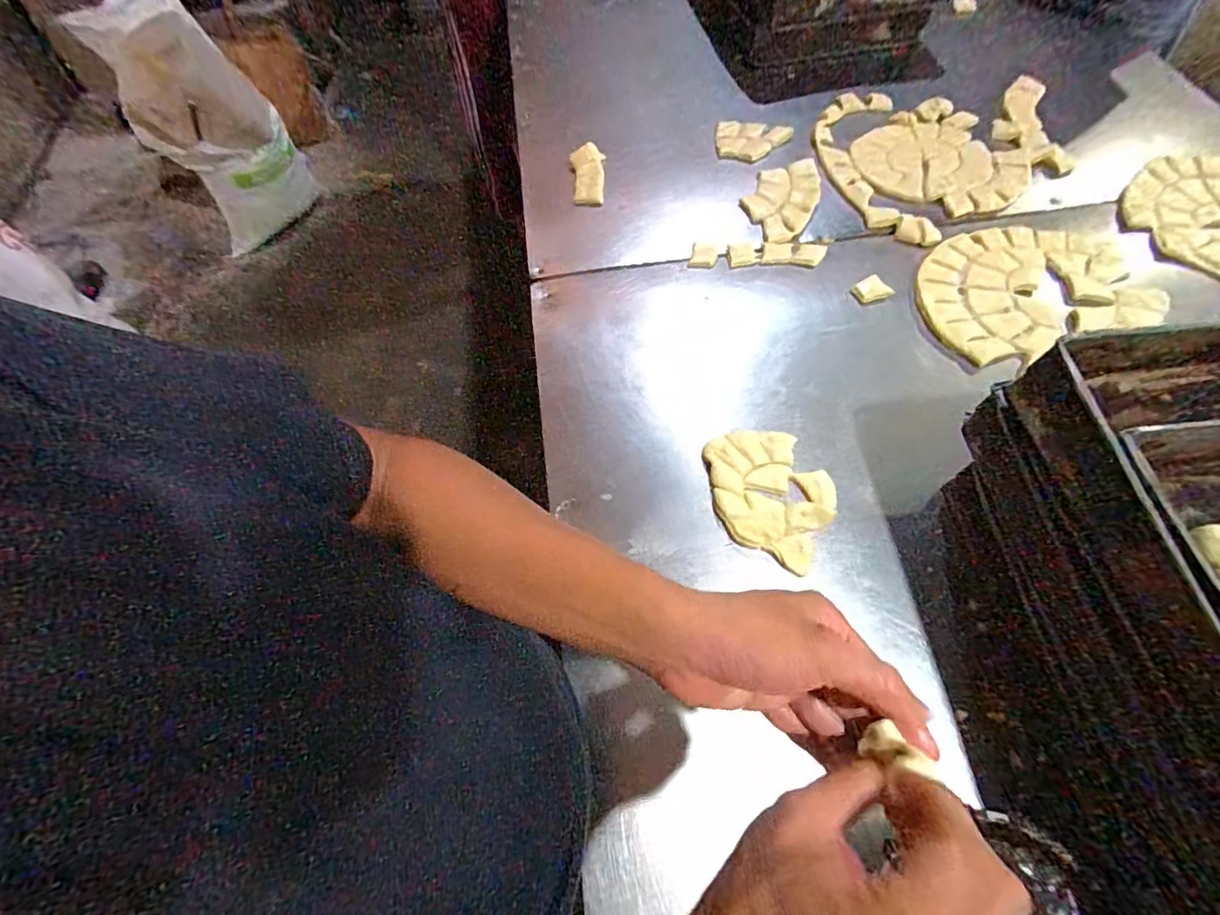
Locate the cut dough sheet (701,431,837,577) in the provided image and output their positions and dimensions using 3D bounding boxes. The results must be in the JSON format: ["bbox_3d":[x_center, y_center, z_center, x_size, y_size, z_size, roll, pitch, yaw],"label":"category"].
[{"bbox_3d":[0.186,0.045,0.593,0.134,0.020,0.168,-5,63,0],"label":"cut dough sheet"}]

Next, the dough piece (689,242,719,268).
[{"bbox_3d":[0.144,-0.309,0.784,0.037,0.009,0.047,14,65,9],"label":"dough piece"}]

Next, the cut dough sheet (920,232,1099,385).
[{"bbox_3d":[0.524,-0.239,0.724,0.171,0.008,0.264,12,64,8],"label":"cut dough sheet"}]

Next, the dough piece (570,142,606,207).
[{"bbox_3d":[-0.040,-0.482,0.872,0.059,0.038,0.128,0,63,3],"label":"dough piece"}]

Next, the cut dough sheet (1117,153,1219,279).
[{"bbox_3d":[0.877,-0.363,0.774,0.181,0.014,0.343,22,66,13],"label":"cut dough sheet"}]

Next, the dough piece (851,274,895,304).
[{"bbox_3d":[0.368,-0.234,0.726,0.041,0.013,0.040,-27,65,-11],"label":"dough piece"}]

